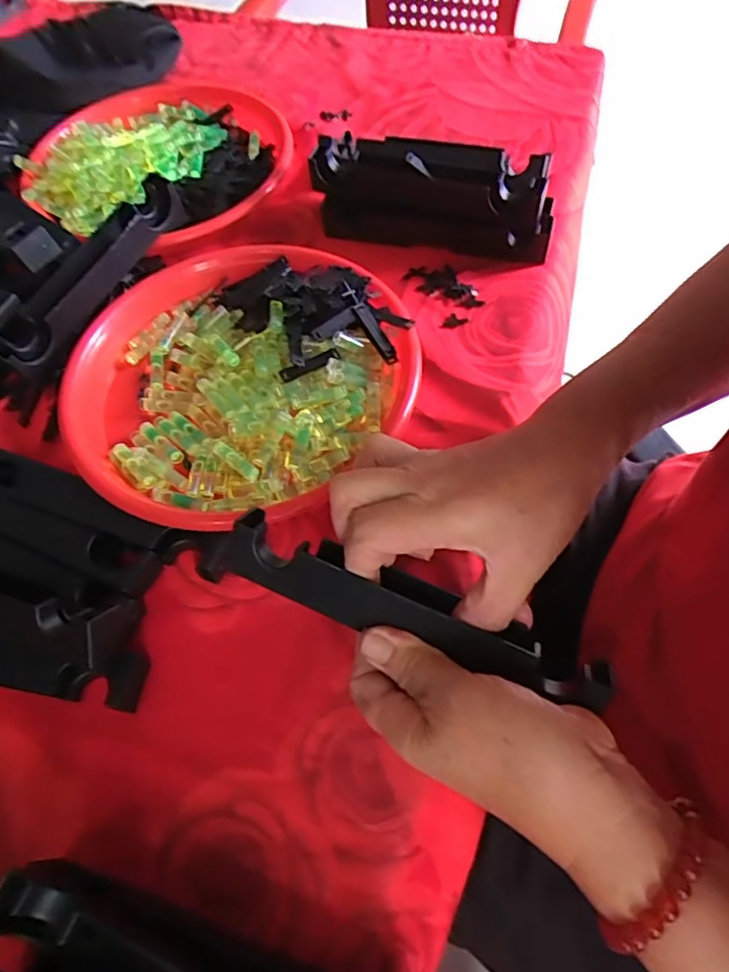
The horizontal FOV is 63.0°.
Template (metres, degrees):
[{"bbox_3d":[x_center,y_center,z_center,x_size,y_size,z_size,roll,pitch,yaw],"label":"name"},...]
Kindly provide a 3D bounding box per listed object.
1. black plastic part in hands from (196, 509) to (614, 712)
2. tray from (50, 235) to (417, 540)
[{"bbox_3d":[0.014,0.058,0.297,0.209,0.032,0.032,18,64,12],"label":"black plastic part in hands"},{"bbox_3d":[-0.091,-0.080,0.439,0.250,0.050,0.250,36,68,22],"label":"tray"}]

